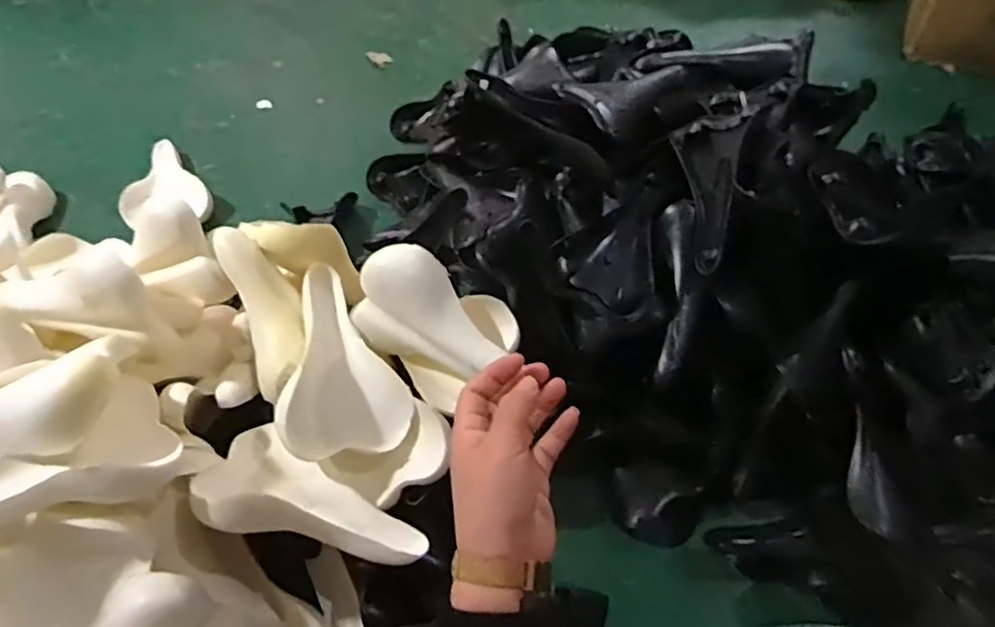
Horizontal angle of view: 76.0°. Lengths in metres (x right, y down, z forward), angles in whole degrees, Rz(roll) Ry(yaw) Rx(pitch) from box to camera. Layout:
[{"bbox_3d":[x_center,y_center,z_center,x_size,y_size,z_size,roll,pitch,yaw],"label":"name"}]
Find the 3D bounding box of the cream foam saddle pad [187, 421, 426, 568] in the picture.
[{"bbox_3d":[-0.221,0.223,0.718,0.264,0.164,0.039,30,104,14],"label":"cream foam saddle pad"}]

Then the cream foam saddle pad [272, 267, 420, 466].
[{"bbox_3d":[-0.217,0.068,0.825,0.147,0.103,0.234,-24,55,-13],"label":"cream foam saddle pad"}]

